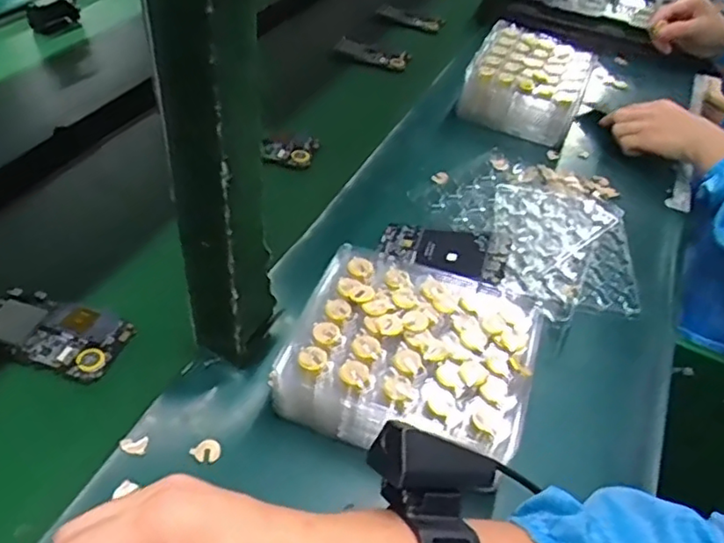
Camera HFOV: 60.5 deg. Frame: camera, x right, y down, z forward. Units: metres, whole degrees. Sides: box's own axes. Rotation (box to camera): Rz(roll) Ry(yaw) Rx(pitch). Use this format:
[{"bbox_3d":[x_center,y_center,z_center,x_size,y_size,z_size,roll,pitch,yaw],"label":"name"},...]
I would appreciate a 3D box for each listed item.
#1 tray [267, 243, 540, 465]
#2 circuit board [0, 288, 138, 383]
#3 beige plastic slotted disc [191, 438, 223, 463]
[{"bbox_3d":[0.037,0.066,0.481,0.176,0.062,0.152,17,45,10],"label":"tray"},{"bbox_3d":[-0.259,0.048,0.518,0.122,0.004,0.064,13,44,10],"label":"circuit board"},{"bbox_3d":[-0.110,0.128,0.444,0.018,0.004,0.018,2,43,-2],"label":"beige plastic slotted disc"}]

